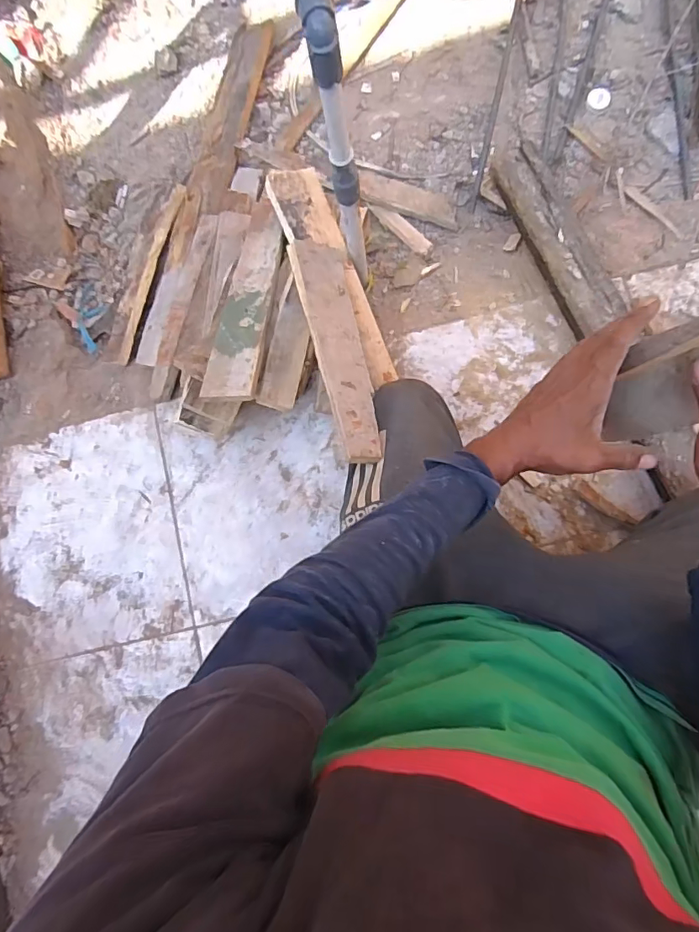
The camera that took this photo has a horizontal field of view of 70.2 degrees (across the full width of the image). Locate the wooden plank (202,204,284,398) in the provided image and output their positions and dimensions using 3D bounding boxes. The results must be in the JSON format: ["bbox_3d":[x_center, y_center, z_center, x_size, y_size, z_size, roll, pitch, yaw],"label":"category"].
[{"bbox_3d":[-0.147,-0.253,0.734,0.068,0.022,0.342,5,71,7],"label":"wooden plank"}]

